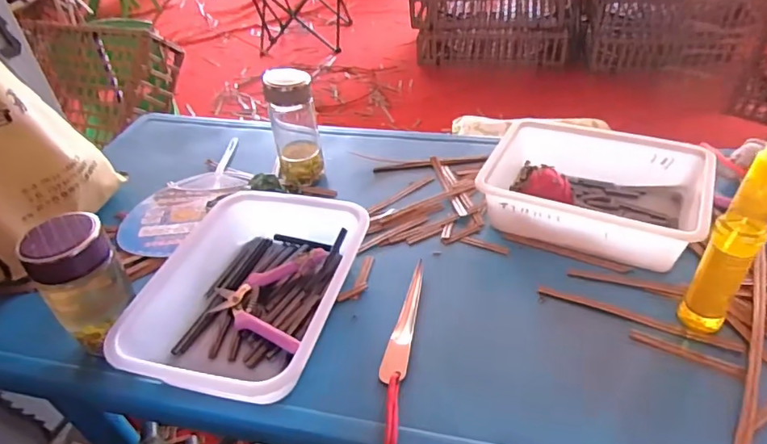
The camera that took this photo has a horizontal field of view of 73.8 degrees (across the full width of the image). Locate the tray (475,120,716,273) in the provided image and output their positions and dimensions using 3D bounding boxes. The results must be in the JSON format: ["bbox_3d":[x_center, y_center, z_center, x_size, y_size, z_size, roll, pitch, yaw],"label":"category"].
[{"bbox_3d":[0.270,-0.040,0.670,0.254,0.080,0.189,14,43,21],"label":"tray"}]

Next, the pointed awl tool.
[{"bbox_3d":[0.025,0.103,0.569,0.026,0.008,0.169,5,41,12],"label":"pointed awl tool"}]

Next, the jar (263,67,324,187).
[{"bbox_3d":[-0.128,-0.137,0.736,0.067,0.152,0.075,-9,40,-5],"label":"jar"}]

